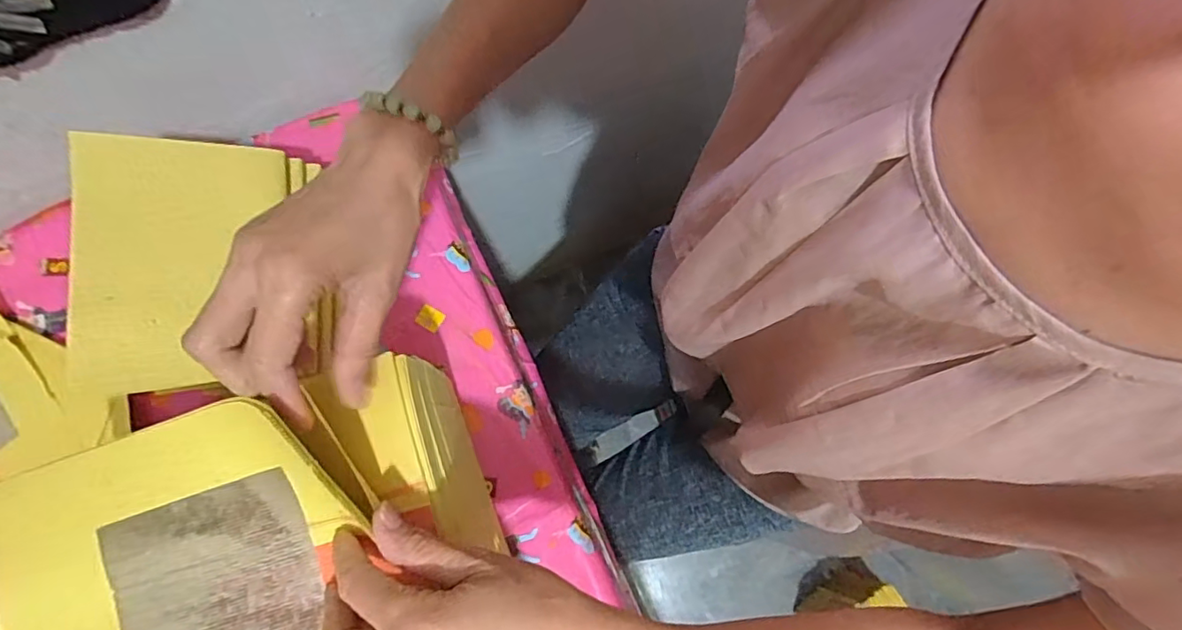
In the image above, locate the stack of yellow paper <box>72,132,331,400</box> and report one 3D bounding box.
[{"bbox_3d":[-0.258,-0.037,0.374,0.128,0.013,0.162,-1,80,-34],"label":"stack of yellow paper"}]

